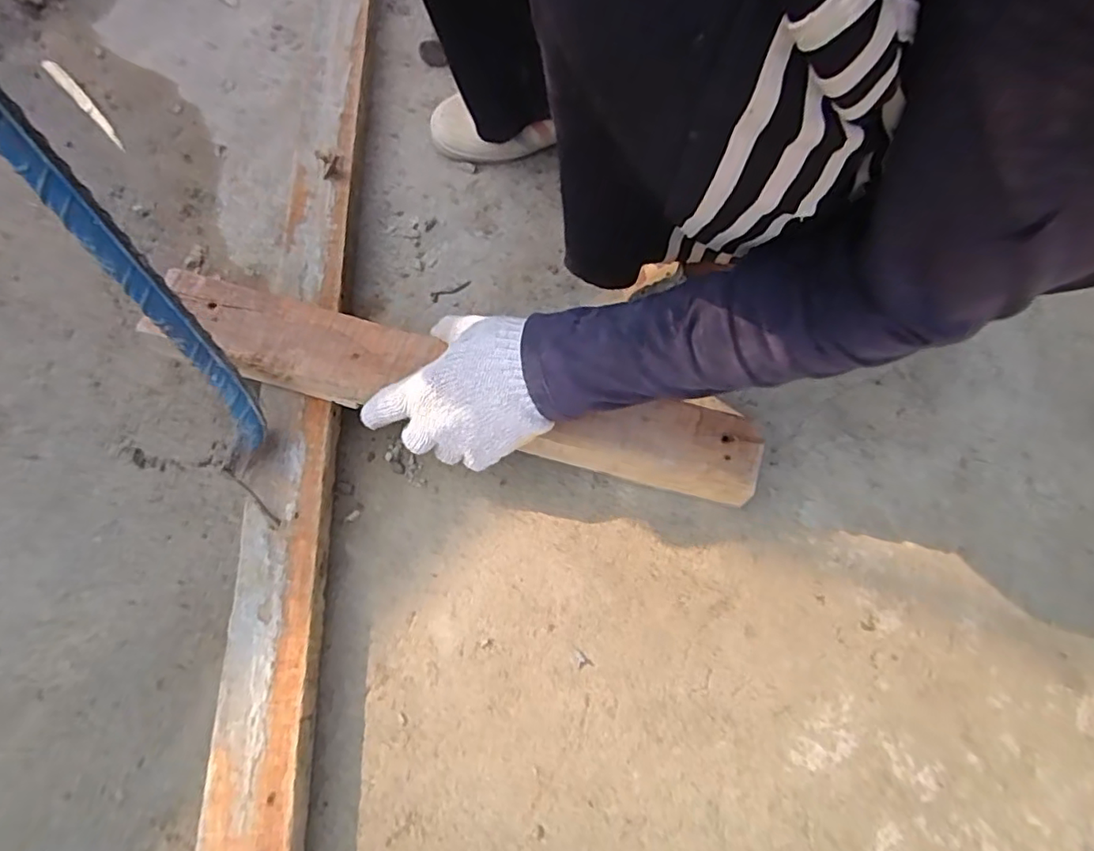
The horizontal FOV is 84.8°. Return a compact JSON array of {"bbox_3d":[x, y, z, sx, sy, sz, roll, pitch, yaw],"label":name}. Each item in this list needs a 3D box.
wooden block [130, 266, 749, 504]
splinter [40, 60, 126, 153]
[{"bbox_3d":[-0.068,-0.030,0.459,0.469,0.031,0.071,16,70,0],"label":"wooden block"},{"bbox_3d":[-0.503,-0.351,0.650,0.014,0.010,0.164,-42,74,-14],"label":"splinter"}]

